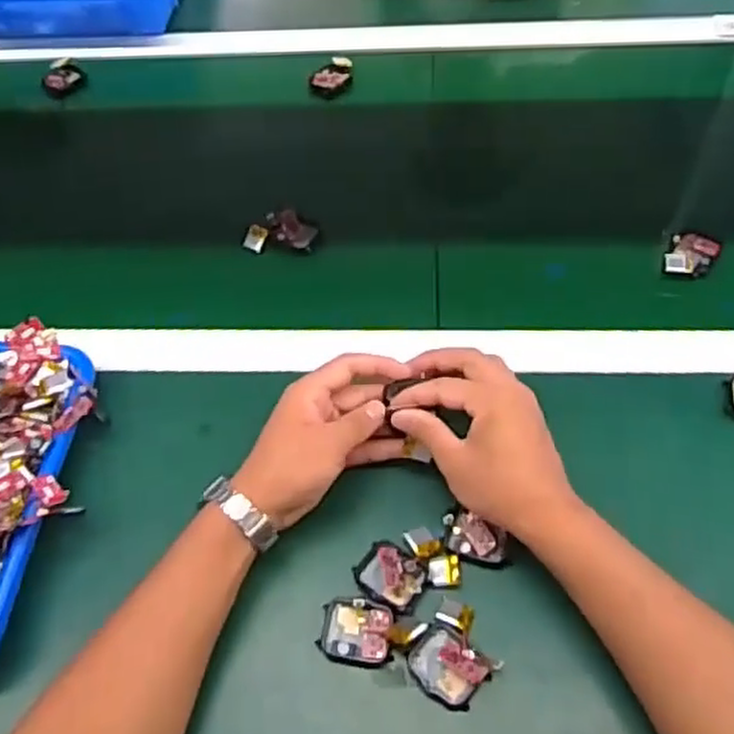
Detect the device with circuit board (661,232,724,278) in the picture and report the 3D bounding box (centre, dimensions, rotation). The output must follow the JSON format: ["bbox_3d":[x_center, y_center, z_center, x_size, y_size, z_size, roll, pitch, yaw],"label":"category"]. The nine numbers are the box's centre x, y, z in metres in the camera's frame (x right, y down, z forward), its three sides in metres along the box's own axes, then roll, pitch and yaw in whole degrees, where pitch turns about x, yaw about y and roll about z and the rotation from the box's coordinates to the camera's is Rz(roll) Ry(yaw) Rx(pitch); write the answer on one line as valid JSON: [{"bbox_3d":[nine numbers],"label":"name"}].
[{"bbox_3d":[0.277,-0.096,0.638,0.040,0.011,0.056,21,60,18],"label":"device with circuit board"}]

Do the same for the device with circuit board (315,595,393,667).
[{"bbox_3d":[-0.006,0.171,0.482,0.047,0.010,0.039,7,57,10],"label":"device with circuit board"}]

